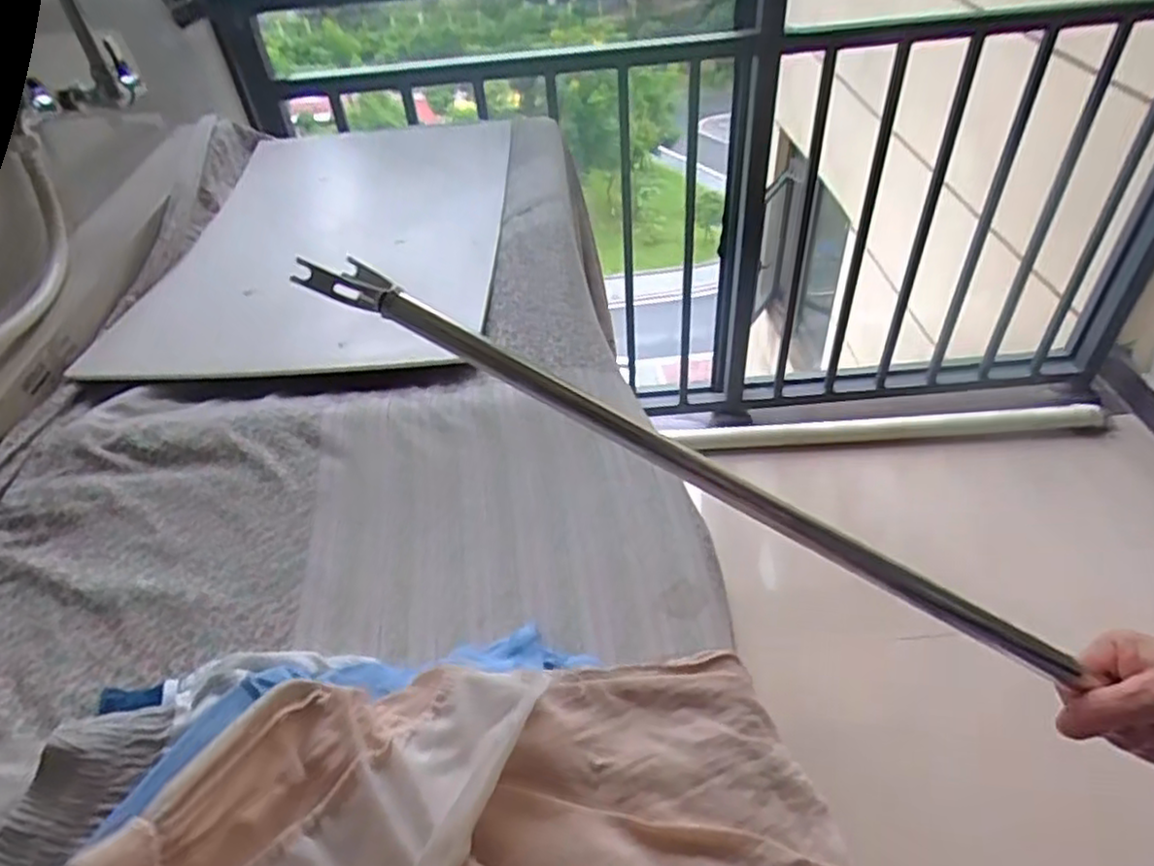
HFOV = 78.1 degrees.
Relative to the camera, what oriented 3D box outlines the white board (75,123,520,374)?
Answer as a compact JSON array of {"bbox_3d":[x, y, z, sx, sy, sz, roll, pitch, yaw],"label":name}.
[{"bbox_3d":[-0.309,-0.256,0.892,0.418,0.024,0.587,-3,43,4],"label":"white board"}]

